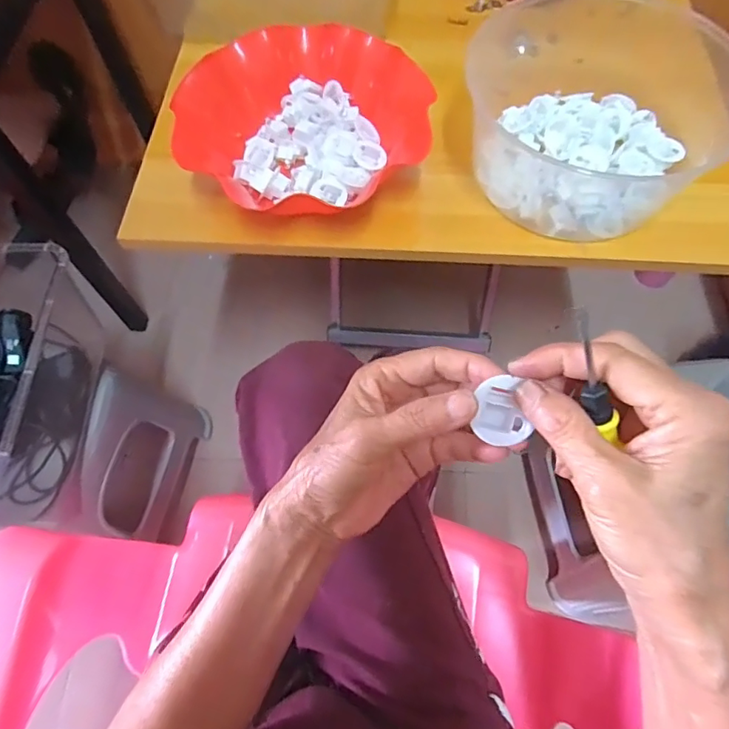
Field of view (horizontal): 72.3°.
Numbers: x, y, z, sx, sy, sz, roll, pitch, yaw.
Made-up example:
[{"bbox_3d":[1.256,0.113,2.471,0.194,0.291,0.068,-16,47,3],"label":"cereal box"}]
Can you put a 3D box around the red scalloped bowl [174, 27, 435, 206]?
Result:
[{"bbox_3d":[-0.058,-0.222,0.471,0.206,0.066,0.193,0,66,1],"label":"red scalloped bowl"}]

